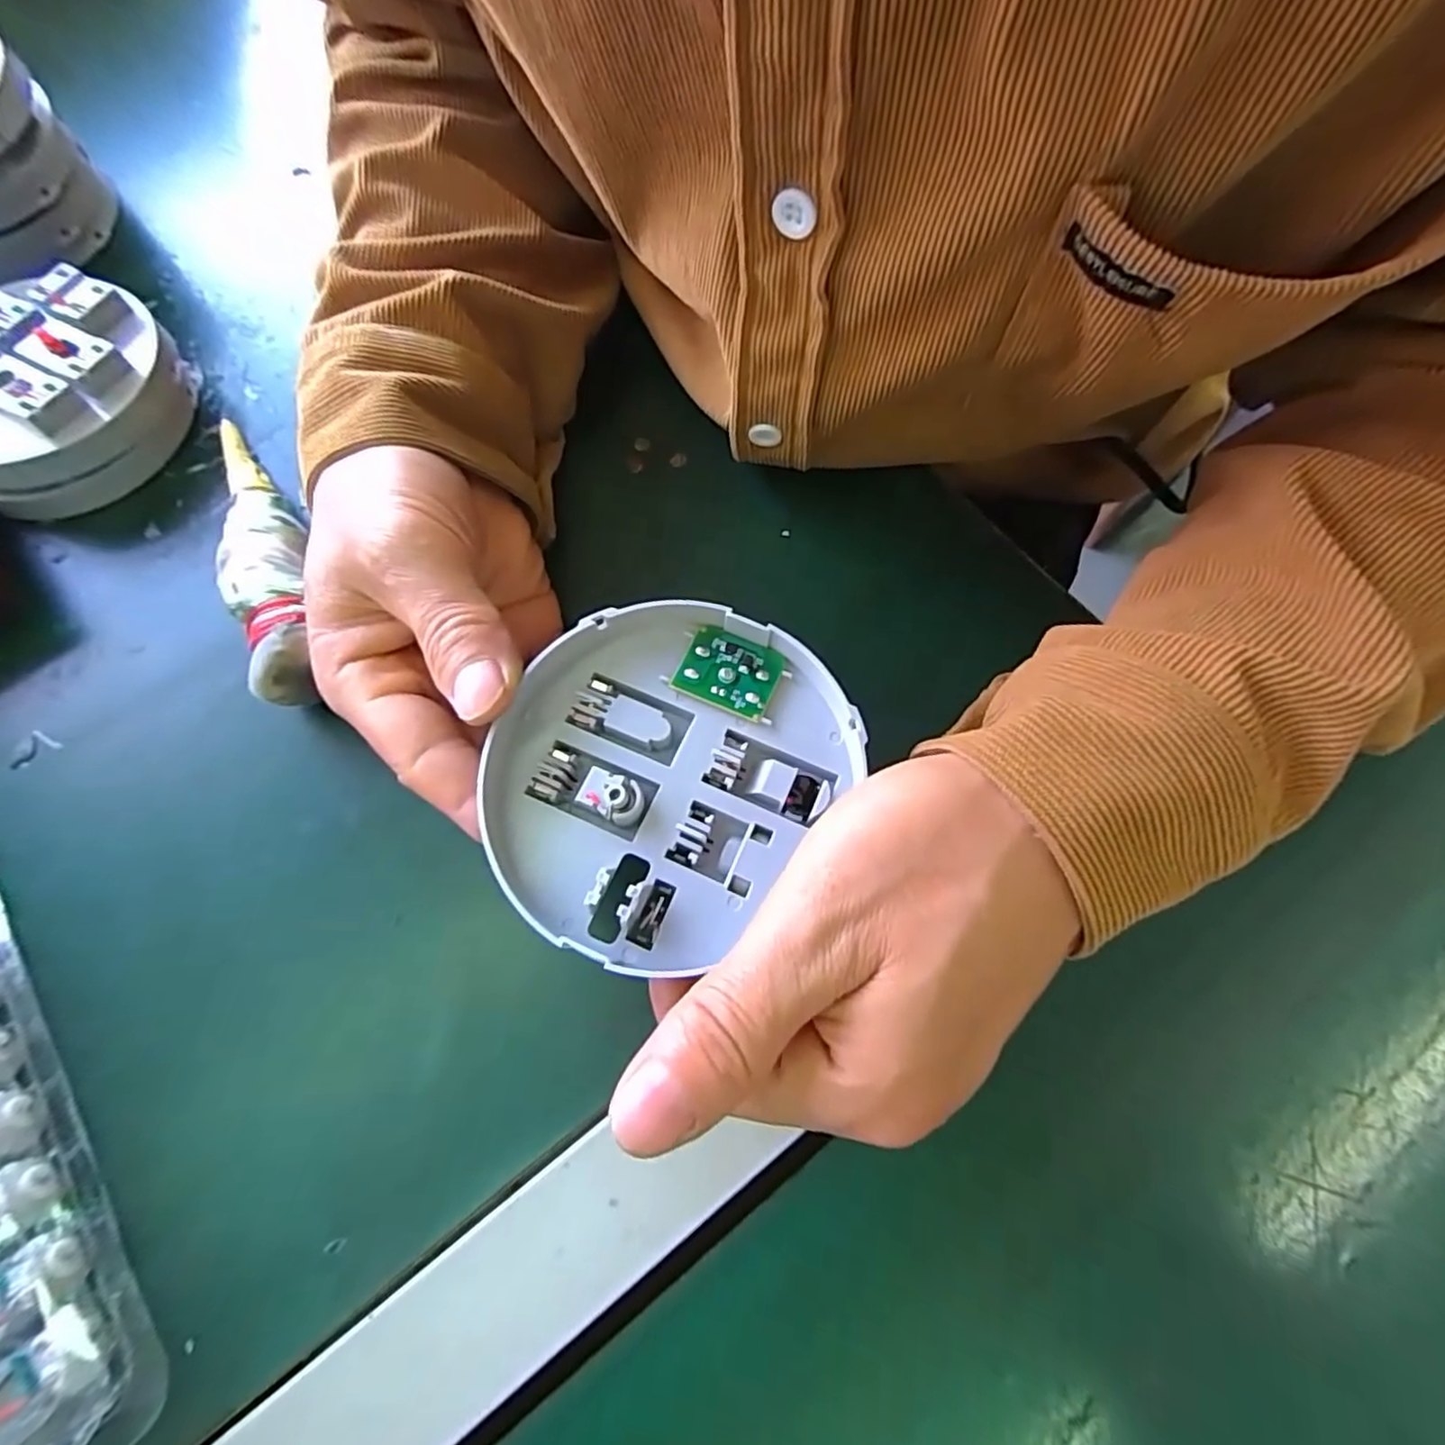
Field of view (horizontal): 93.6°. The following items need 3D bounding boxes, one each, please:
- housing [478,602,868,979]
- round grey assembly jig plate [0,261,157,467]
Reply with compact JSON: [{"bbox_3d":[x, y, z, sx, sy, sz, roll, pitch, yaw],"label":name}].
[{"bbox_3d":[-0.020,0.011,0.196,0.091,0.019,0.102,36,70,12],"label":"housing"},{"bbox_3d":[-0.295,-0.146,0.291,0.101,0.044,0.098,1,67,-2],"label":"round grey assembly jig plate"}]

